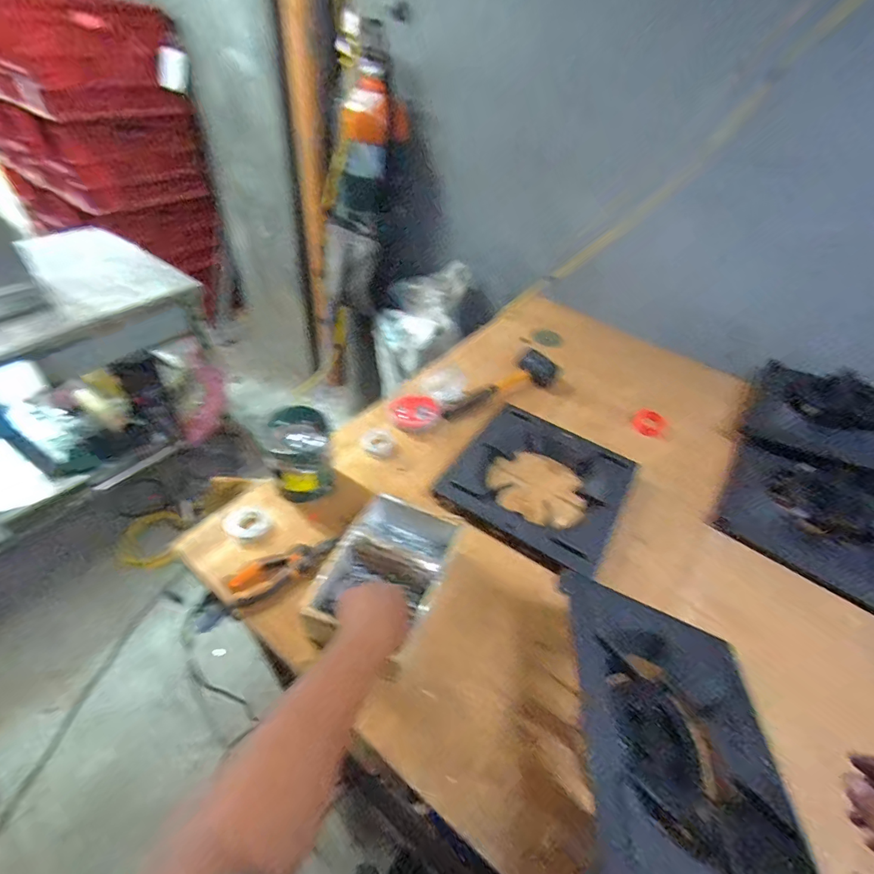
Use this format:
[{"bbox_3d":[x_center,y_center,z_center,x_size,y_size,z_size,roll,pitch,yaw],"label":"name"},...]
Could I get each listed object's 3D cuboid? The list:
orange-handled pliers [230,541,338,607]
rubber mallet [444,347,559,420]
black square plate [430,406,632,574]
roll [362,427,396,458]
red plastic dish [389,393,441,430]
[{"bbox_3d":[-0.233,0.196,0.666,0.158,0.024,0.058,-31,56,-32],"label":"orange-handled pliers"},{"bbox_3d":[0.148,-0.130,1.083,0.373,0.064,0.093,-23,52,-27],"label":"rubber mallet"},{"bbox_3d":[0.199,0.087,0.853,0.303,0.057,0.320,27,48,19],"label":"black square plate"},{"bbox_3d":[-0.116,0.011,0.886,0.064,0.019,0.069,4,45,-4],"label":"roll"},{"bbox_3d":[-0.051,-0.053,0.961,0.105,0.034,0.078,5,45,-3],"label":"red plastic dish"}]

